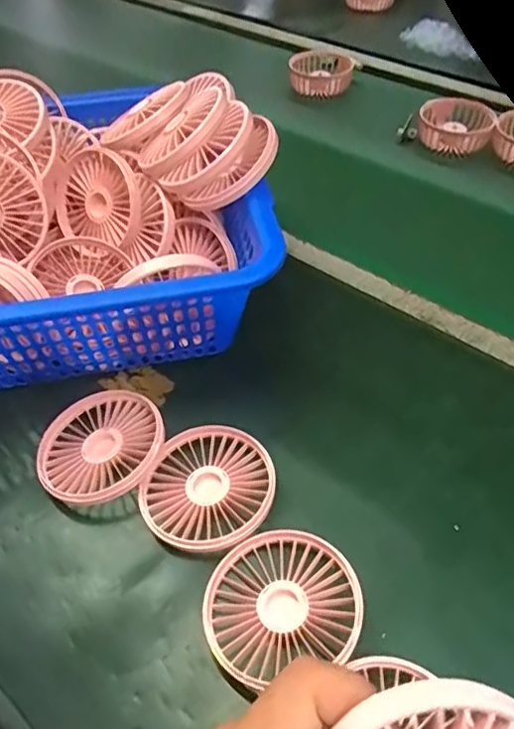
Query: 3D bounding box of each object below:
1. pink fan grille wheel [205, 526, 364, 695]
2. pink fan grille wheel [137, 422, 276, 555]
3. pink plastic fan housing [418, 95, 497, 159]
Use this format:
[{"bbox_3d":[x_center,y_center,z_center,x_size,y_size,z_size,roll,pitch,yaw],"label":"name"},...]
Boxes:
[{"bbox_3d":[0.013,0.137,0.328,0.084,0.022,0.079,-1,50,1],"label":"pink fan grille wheel"},{"bbox_3d":[-0.031,0.083,0.377,0.083,0.023,0.089,-1,50,1],"label":"pink fan grille wheel"},{"bbox_3d":[0.244,-0.301,0.703,0.081,0.032,0.094,-15,52,-11],"label":"pink plastic fan housing"}]

